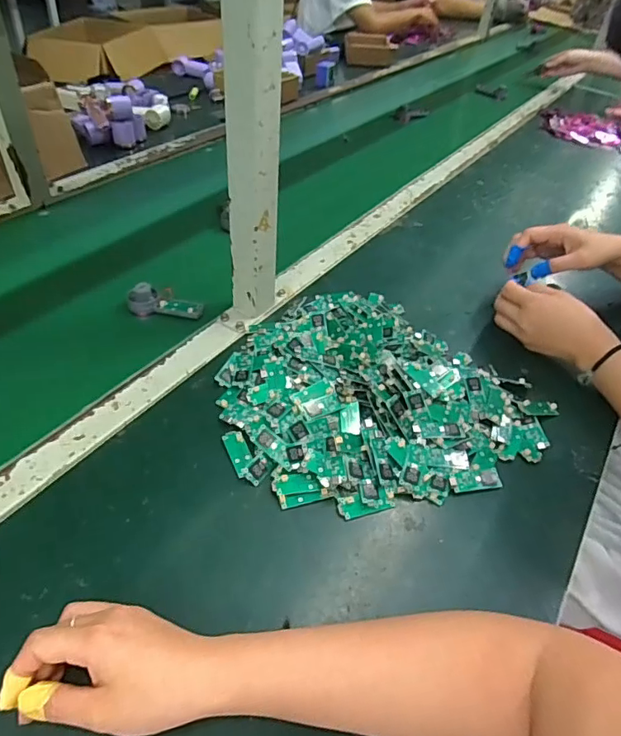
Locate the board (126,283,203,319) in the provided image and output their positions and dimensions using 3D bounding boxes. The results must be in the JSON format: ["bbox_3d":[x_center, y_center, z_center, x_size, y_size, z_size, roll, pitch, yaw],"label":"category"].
[{"bbox_3d":[-0.180,-0.083,0.628,0.088,0.030,0.030,9,44,2],"label":"board"}]

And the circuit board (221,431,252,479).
[{"bbox_3d":[-0.067,0.079,0.473,0.019,0.007,0.051,-15,48,-21],"label":"circuit board"}]

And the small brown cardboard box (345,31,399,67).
[{"bbox_3d":[0.187,-1.011,1.596,0.154,0.074,0.086,-3,47,-10],"label":"small brown cardboard box"}]

